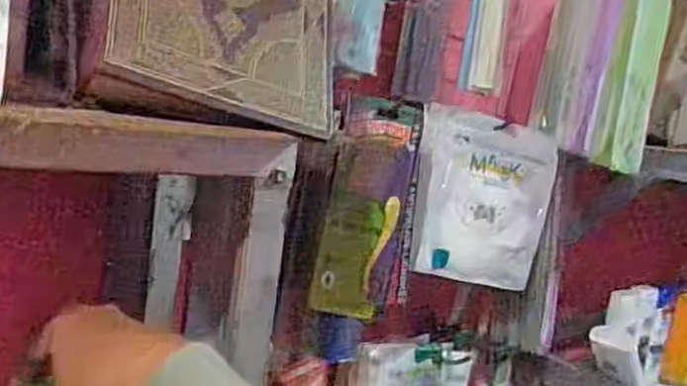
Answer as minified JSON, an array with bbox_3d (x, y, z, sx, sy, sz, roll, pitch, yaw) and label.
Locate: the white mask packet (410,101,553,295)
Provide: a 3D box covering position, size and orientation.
[{"bbox_3d":[0.155,0.008,0.741,0.155,0.175,0.022,9,-2,-15],"label":"white mask packet"}]

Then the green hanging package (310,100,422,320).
[{"bbox_3d":[0.025,0.014,0.648,0.073,0.194,0.041,3,7,-34],"label":"green hanging package"}]

